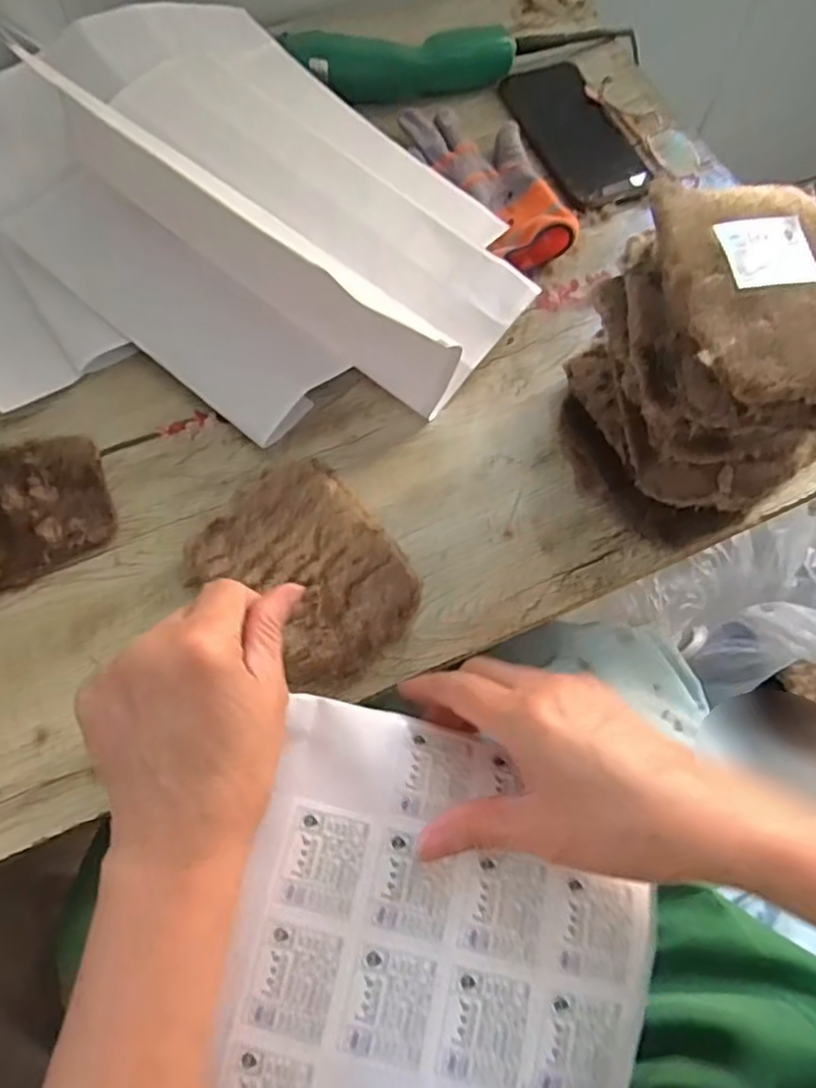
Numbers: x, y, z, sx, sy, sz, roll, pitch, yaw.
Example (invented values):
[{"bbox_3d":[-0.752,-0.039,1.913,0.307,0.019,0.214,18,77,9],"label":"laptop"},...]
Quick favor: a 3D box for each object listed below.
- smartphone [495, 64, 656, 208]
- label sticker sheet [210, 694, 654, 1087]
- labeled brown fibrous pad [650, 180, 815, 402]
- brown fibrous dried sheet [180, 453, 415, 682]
[{"bbox_3d":[0.140,-0.349,0.581,0.080,0.010,0.166,-20,69,-12],"label":"smartphone"},{"bbox_3d":[0.015,0.174,0.289,0.167,0.022,0.182,11,66,2],"label":"label sticker sheet"},{"bbox_3d":[0.176,-0.128,0.333,0.097,0.016,0.120,-7,67,-7],"label":"labeled brown fibrous pad"},{"bbox_3d":[-0.057,0.016,0.408,0.128,0.021,0.102,40,70,14],"label":"brown fibrous dried sheet"}]

